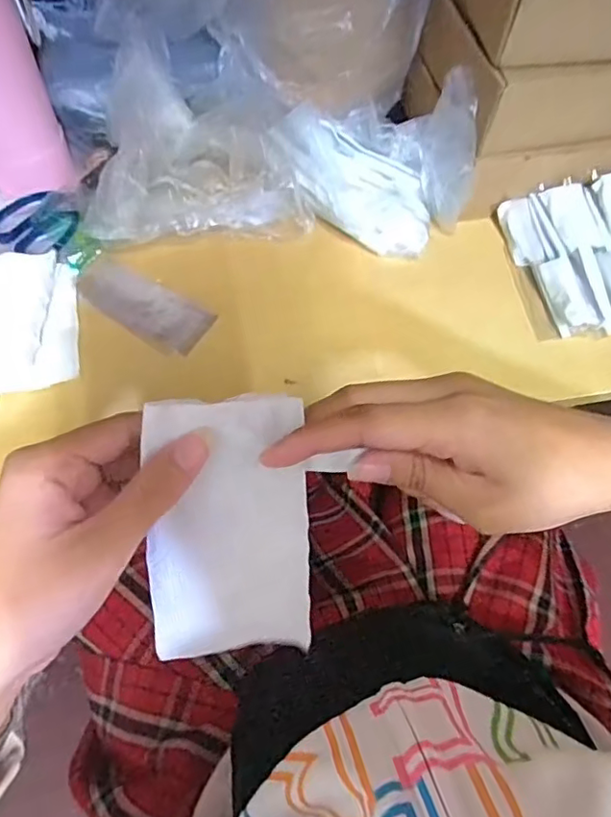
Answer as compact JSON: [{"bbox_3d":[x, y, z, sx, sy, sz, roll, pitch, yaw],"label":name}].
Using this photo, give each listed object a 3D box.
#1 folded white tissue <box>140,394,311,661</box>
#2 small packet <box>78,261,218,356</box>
[{"bbox_3d":[-0.034,0.054,0.244,0.069,0.015,0.117,-1,102,0],"label":"folded white tissue"},{"bbox_3d":[-0.147,-0.095,0.508,0.127,0.005,0.052,30,64,12],"label":"small packet"}]

